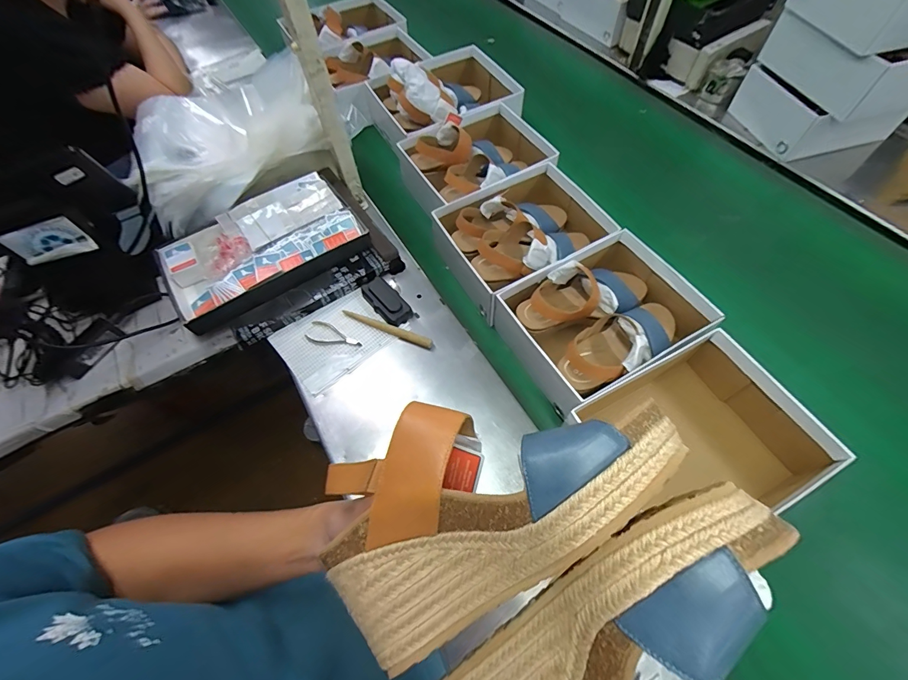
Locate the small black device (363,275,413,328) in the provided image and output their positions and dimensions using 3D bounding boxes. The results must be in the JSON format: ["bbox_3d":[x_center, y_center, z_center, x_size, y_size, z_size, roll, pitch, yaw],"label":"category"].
[{"bbox_3d":[-0.121,-0.069,0.706,0.049,0.023,0.104,-37,69,-17],"label":"small black device"}]

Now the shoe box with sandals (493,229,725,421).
[{"bbox_3d":[0.234,-0.035,0.638,0.275,0.117,0.217,-22,65,-12],"label":"shoe box with sandals"}]

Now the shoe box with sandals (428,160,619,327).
[{"bbox_3d":[0.132,-0.197,0.722,0.284,0.104,0.214,-27,66,-13],"label":"shoe box with sandals"}]

